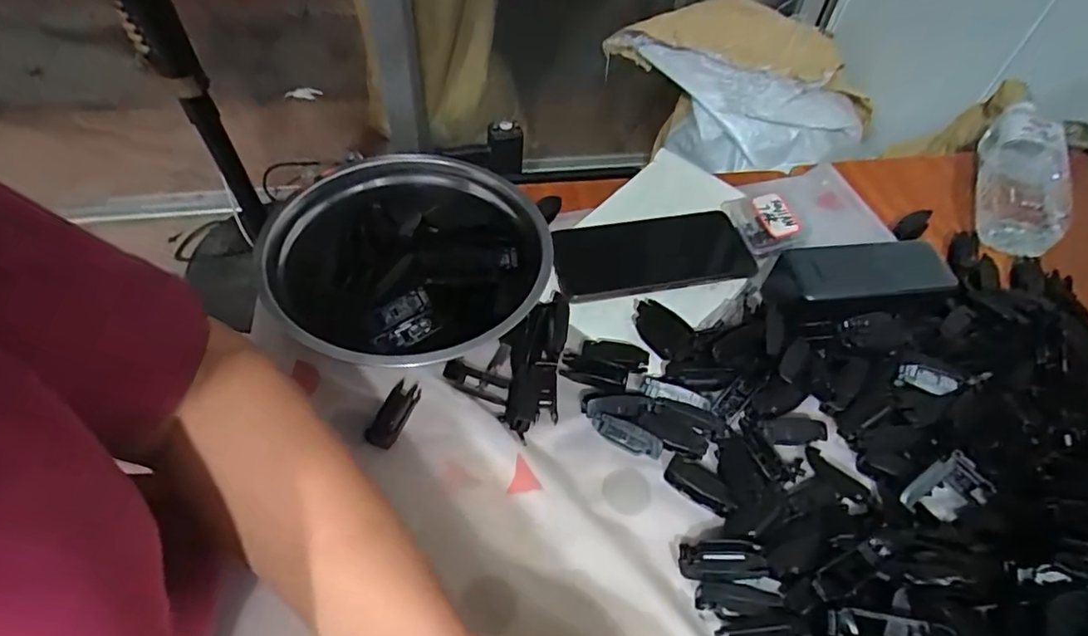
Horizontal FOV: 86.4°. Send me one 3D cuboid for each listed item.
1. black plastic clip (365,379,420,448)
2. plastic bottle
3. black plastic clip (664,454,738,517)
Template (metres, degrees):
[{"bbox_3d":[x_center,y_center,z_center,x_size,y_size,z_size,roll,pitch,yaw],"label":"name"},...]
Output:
[{"bbox_3d":[-0.103,0.066,0.398,0.022,0.015,0.051,16,53,9],"label":"black plastic clip"},{"bbox_3d":[0.465,-0.143,0.559,0.067,0.057,0.186,21,54,12],"label":"plastic bottle"},{"bbox_3d":[0.103,0.109,0.380,0.047,0.014,0.019,31,57,19],"label":"black plastic clip"}]

